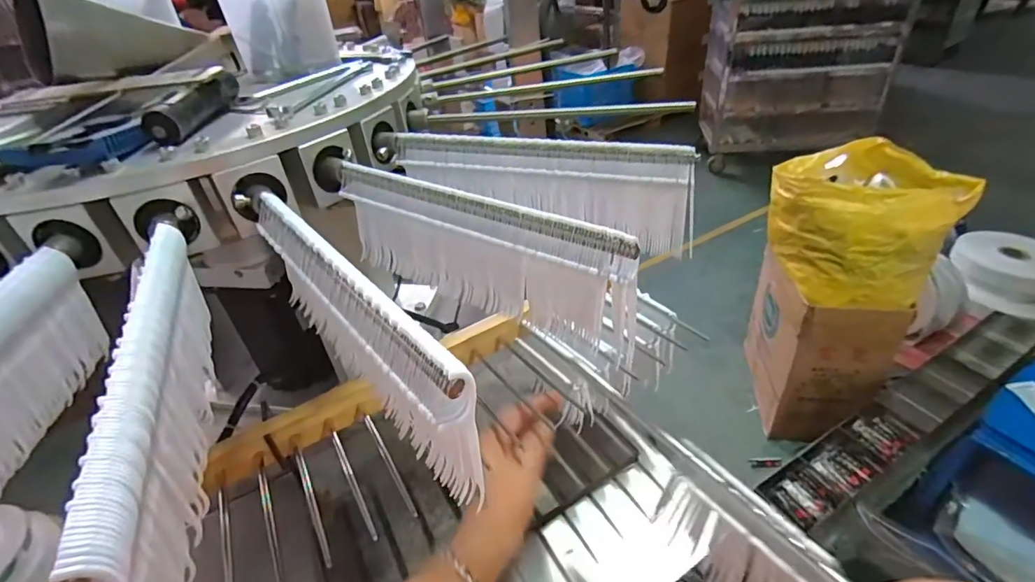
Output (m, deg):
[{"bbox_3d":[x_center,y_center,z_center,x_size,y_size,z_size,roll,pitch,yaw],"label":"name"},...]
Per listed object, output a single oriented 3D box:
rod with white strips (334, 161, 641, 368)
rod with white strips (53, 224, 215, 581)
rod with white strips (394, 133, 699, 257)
[{"bbox_3d":[-0.029,-0.024,0.294,0.212,0.070,0.013,20,45,32],"label":"rod with white strips"},{"bbox_3d":[-0.151,0.042,0.217,0.016,0.069,0.214,-19,38,-16],"label":"rod with white strips"},{"bbox_3d":[0.012,-0.072,0.349,0.212,0.067,0.013,10,40,21],"label":"rod with white strips"}]

